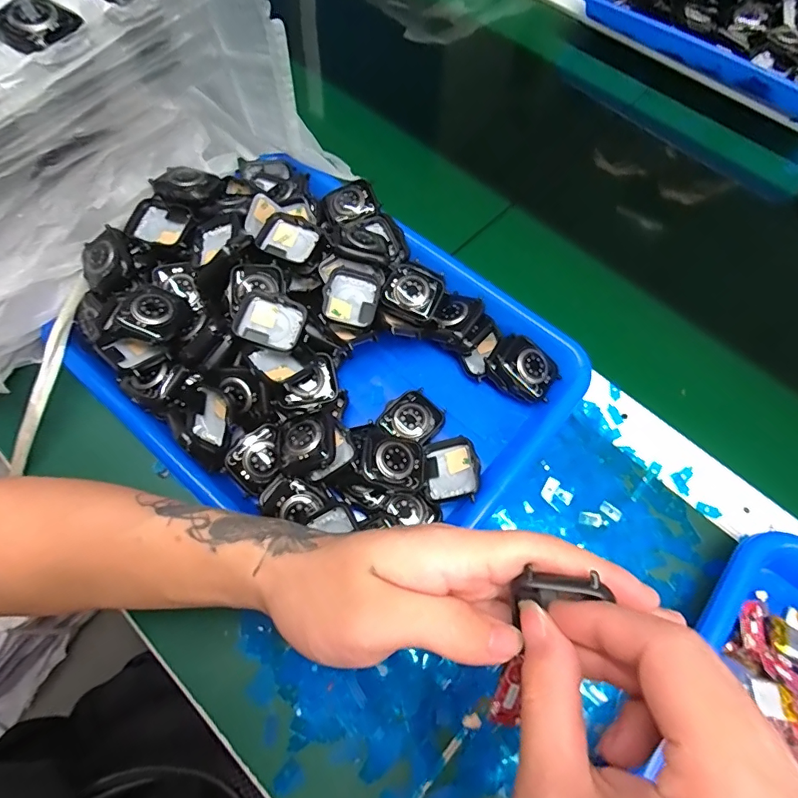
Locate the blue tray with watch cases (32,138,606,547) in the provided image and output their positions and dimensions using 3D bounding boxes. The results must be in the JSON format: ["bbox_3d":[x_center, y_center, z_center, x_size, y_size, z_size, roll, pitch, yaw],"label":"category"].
[{"bbox_3d":[-0.060,-0.039,0.330,0.323,0.058,0.238,39,71,15],"label":"blue tray with watch cases"}]

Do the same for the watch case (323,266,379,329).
[{"bbox_3d":[-0.034,-0.073,0.334,0.035,0.014,0.043,8,66,2],"label":"watch case"}]

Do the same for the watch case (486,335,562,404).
[{"bbox_3d":[0.089,-0.021,0.334,0.049,0.015,0.038,33,90,1],"label":"watch case"}]

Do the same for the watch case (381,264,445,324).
[{"bbox_3d":[0.011,-0.079,0.341,0.040,0.011,0.037,26,68,10],"label":"watch case"}]

